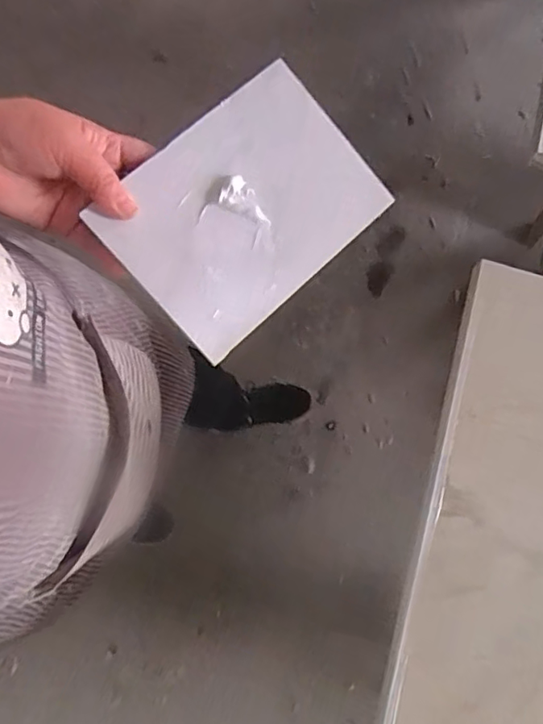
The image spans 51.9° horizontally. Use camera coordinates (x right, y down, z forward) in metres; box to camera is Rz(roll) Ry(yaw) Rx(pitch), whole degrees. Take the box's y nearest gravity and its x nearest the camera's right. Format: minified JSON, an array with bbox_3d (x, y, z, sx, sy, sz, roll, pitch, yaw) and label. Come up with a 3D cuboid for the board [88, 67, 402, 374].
[{"bbox_3d":[-0.018,-0.109,0.399,0.187,0.008,0.133,-43,95,-11],"label":"board"}]

